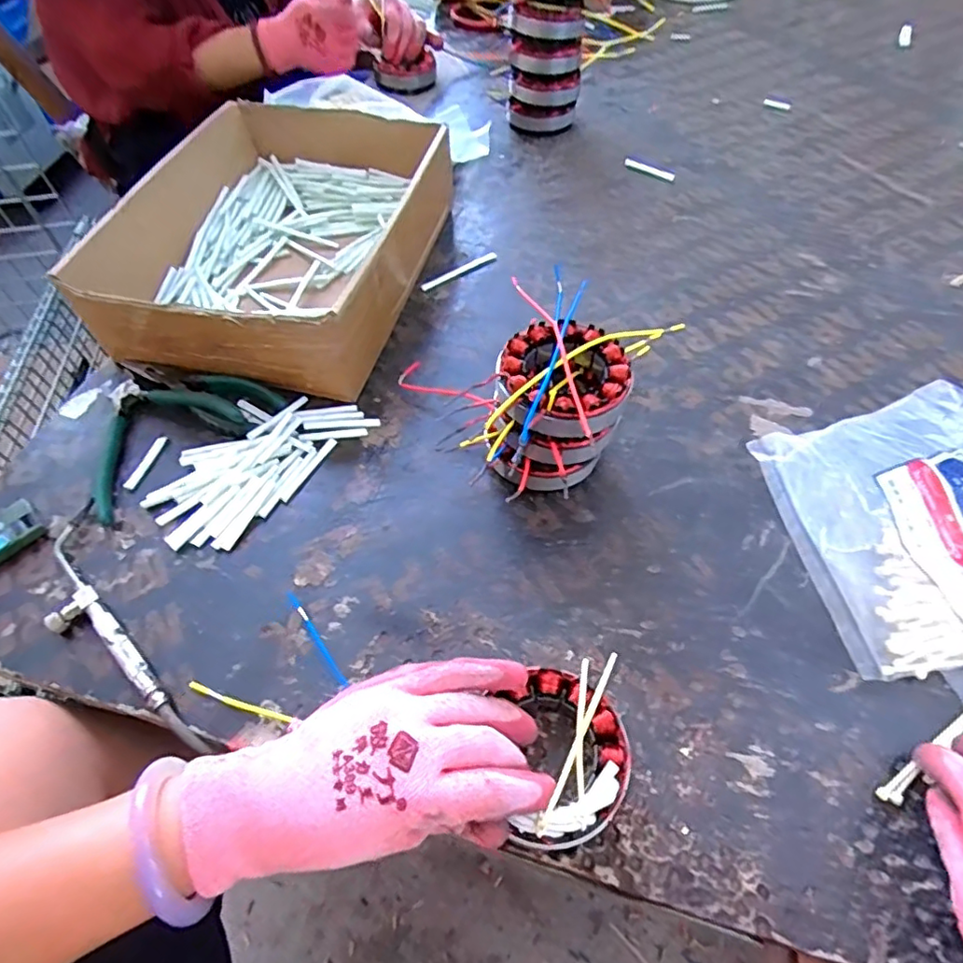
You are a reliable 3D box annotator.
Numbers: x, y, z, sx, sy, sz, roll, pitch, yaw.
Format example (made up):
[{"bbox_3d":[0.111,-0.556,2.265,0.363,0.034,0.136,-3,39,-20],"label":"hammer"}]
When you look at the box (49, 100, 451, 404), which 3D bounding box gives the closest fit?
[{"bbox_3d":[-0.195,-0.240,0.566,0.279,0.096,0.340,9,57,10],"label":"box"}]

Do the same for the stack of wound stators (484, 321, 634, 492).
[{"bbox_3d":[0.053,-0.042,0.414,0.103,0.105,0.100,-3,56,2],"label":"stack of wound stators"}]

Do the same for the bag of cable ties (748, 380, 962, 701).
[{"bbox_3d":[0.320,0.021,0.378,0.246,0.068,0.196,-23,57,-11],"label":"bag of cable ties"}]

